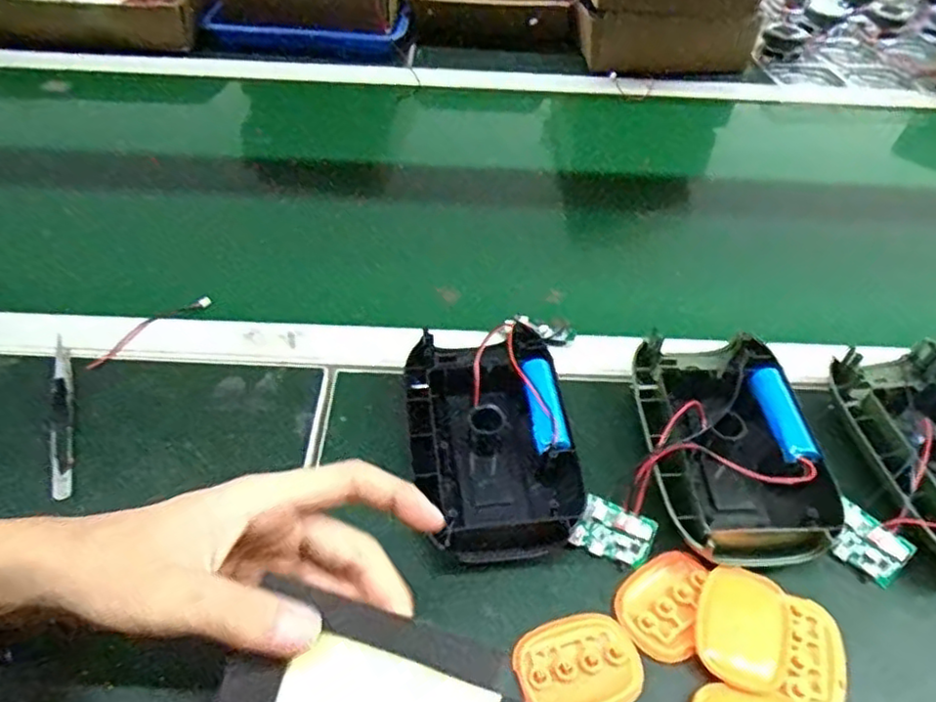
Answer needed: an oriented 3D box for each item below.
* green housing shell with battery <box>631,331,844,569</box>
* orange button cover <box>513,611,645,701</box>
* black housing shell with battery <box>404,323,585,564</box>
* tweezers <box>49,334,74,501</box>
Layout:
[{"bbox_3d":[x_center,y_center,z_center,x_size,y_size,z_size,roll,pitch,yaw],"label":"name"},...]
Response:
[{"bbox_3d":[0.156,0.054,0.418,0.102,0.039,0.153,2,47,0],"label":"green housing shell with battery"},{"bbox_3d":[0.056,0.157,0.340,0.061,0.004,0.048,-17,50,-17],"label":"orange button cover"},{"bbox_3d":[0.014,0.050,0.413,0.095,0.037,0.147,-7,48,-9],"label":"black housing shell with battery"},{"bbox_3d":[-0.255,0.038,0.425,0.014,0.008,0.118,-16,50,-16],"label":"tweezers"}]

